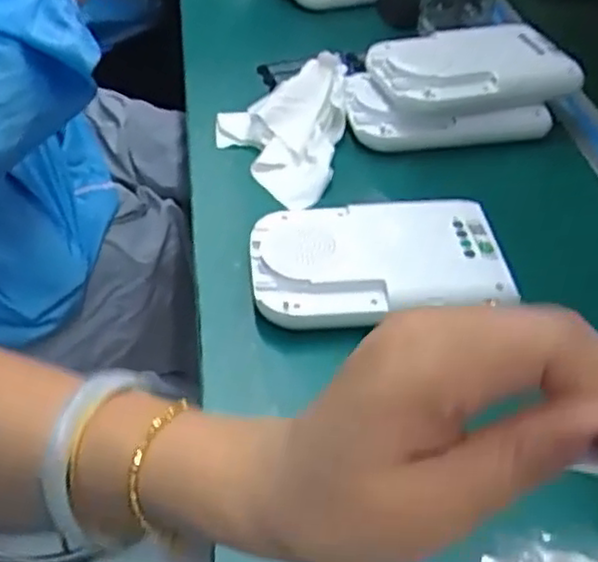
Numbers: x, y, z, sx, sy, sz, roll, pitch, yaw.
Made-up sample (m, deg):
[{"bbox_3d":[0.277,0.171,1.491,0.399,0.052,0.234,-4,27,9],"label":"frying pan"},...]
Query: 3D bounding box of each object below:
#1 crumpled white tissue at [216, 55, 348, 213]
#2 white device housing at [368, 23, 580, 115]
[{"bbox_3d":[-0.016,-0.118,0.550,0.099,0.040,0.150,4,47,3],"label":"crumpled white tissue"},{"bbox_3d":[0.134,-0.163,0.559,0.145,0.033,0.082,-13,48,-13],"label":"white device housing"}]

